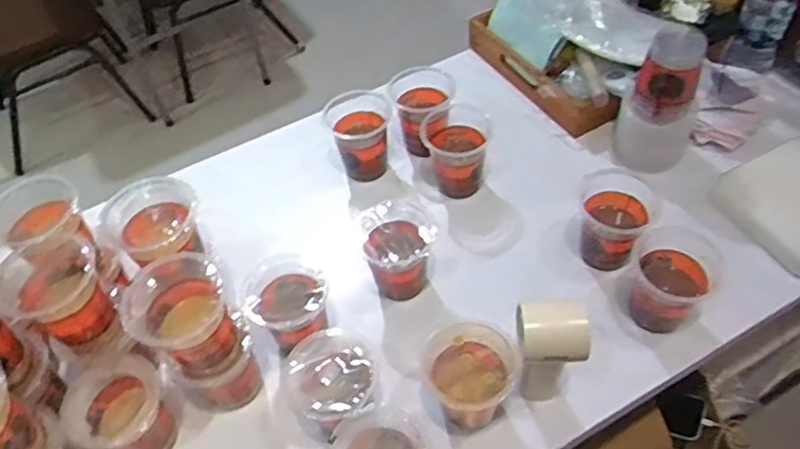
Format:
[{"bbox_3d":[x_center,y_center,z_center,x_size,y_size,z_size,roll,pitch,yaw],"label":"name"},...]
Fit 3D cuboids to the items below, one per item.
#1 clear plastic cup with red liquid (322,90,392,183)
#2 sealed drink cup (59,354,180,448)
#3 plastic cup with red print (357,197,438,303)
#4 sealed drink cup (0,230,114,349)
[{"bbox_3d":[-0.052,-0.118,0.869,0.084,0.098,0.084,-3,52,3],"label":"clear plastic cup with red liquid"},{"bbox_3d":[-0.265,0.195,0.651,0.078,0.106,0.080,-3,52,3],"label":"sealed drink cup"},{"bbox_3d":[0.001,0.033,0.748,0.079,0.090,0.086,-3,52,3],"label":"plastic cup with red print"},{"bbox_3d":[-0.324,0.064,0.619,0.071,0.086,0.085,36,63,28],"label":"sealed drink cup"}]

